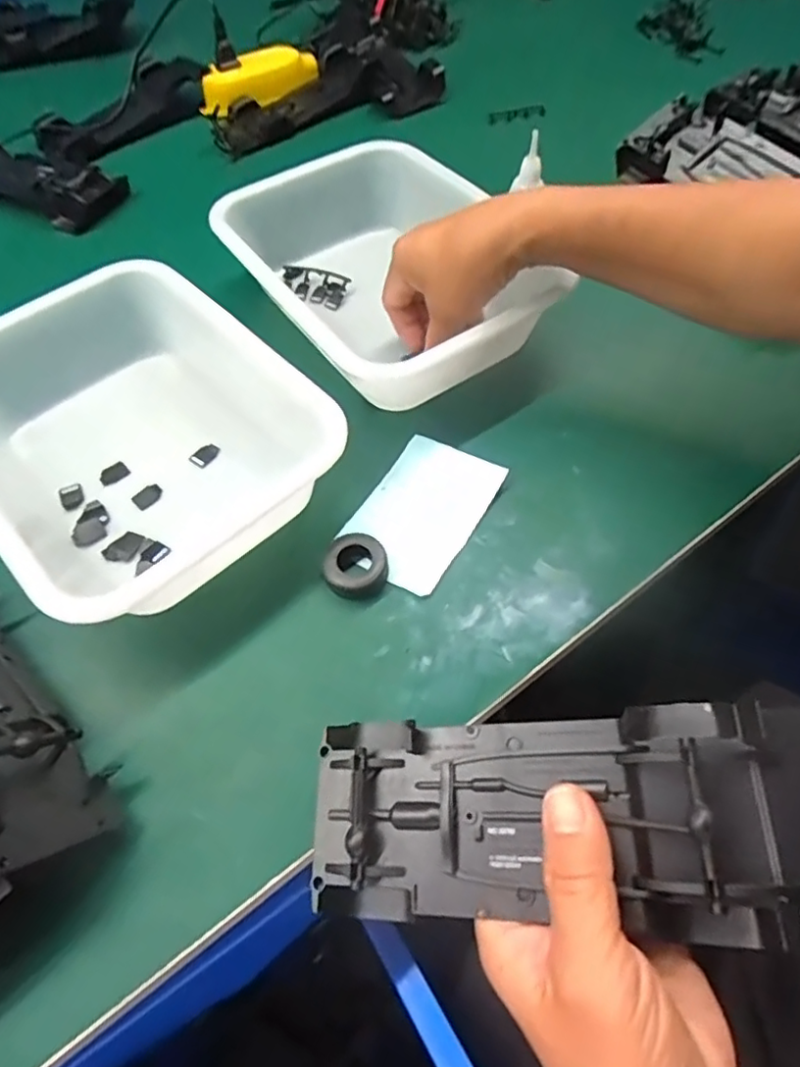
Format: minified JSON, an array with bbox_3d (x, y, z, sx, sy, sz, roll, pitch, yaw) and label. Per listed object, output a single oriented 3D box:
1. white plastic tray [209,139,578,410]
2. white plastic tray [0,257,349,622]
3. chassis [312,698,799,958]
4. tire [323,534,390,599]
[{"bbox_3d":[-0.020,-0.205,0.464,0.181,0.071,0.216,-32,62,-17],"label":"white plastic tray"},{"bbox_3d":[-0.168,-0.064,0.377,0.181,0.061,0.240,-37,64,-20],"label":"white plastic tray"},{"bbox_3d":[0.055,0.104,0.225,0.191,0.026,0.075,-10,55,21],"label":"chassis"},{"bbox_3d":[-0.025,0.018,0.347,0.034,0.018,0.035,-1,58,1],"label":"tire"}]

